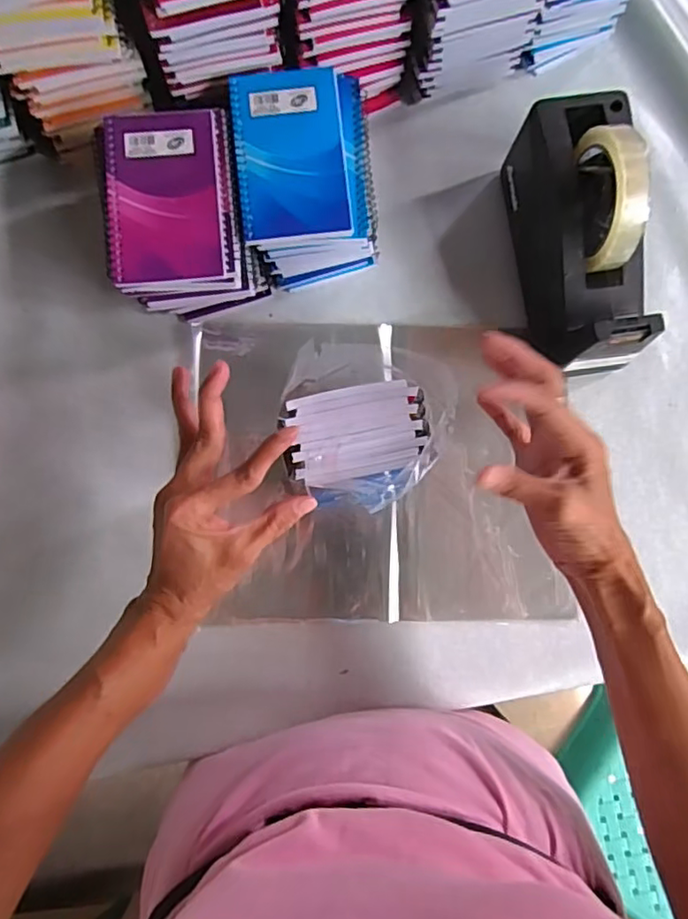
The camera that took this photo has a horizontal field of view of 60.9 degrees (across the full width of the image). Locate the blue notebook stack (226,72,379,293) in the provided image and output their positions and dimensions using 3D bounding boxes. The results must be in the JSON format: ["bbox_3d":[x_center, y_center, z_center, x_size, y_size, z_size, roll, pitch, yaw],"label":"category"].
[{"bbox_3d":[-0.032,-0.228,0.486,0.107,0.089,0.139,-6,84,-2],"label":"blue notebook stack"}]

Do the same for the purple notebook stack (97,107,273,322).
[{"bbox_3d":[-0.127,-0.192,0.480,0.110,0.094,0.146,-8,84,-3],"label":"purple notebook stack"}]

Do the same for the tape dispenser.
[{"bbox_3d":[0.193,-0.178,0.465,0.072,0.125,0.201,-6,84,-2],"label":"tape dispenser"}]

